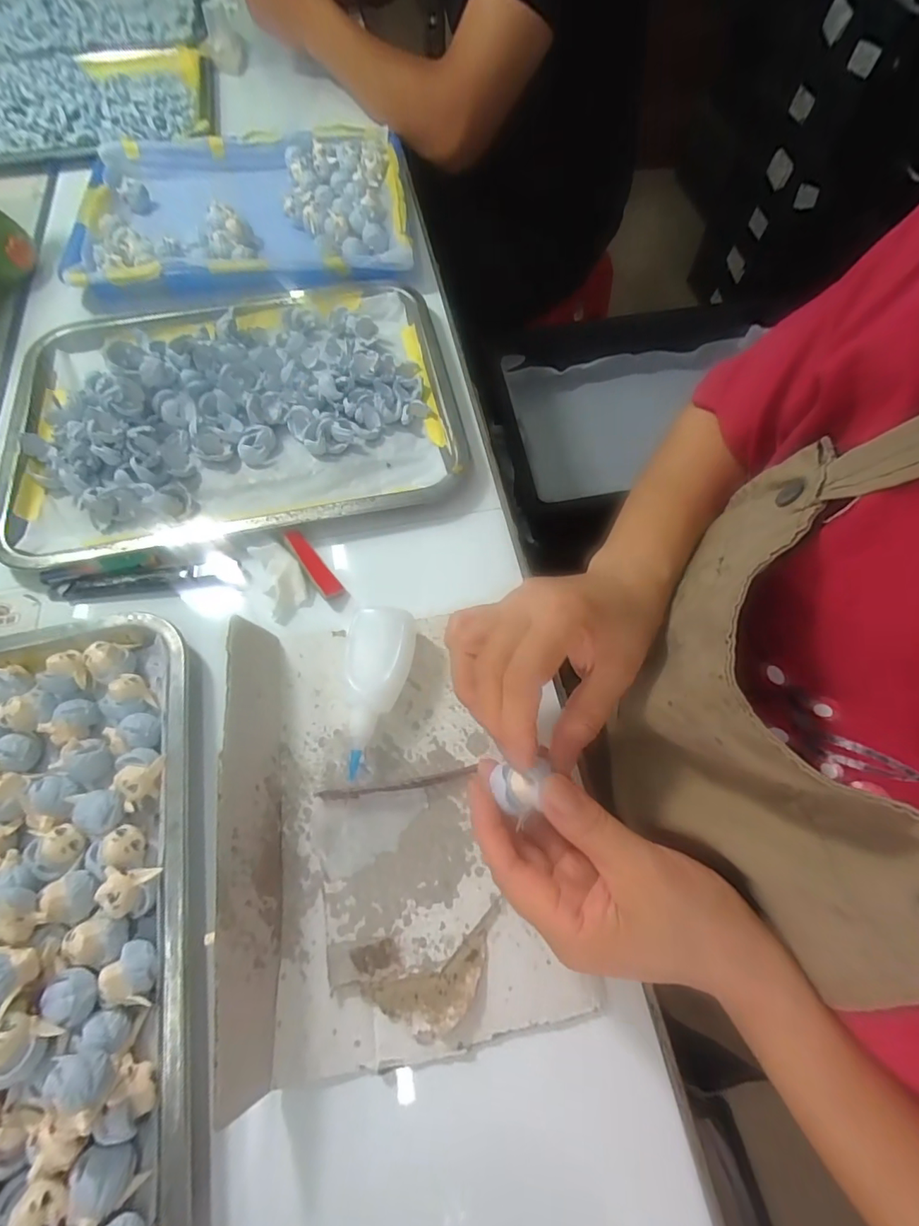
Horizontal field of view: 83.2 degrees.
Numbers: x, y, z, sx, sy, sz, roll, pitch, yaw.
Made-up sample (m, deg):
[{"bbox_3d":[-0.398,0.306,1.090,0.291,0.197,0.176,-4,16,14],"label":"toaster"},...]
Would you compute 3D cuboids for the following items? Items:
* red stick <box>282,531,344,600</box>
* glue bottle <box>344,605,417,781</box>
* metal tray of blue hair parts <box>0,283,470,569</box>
[{"bbox_3d":[-0.106,-0.036,0.371,0.016,0.004,0.061,-32,74,-38],"label":"red stick"},{"bbox_3d":[-0.054,0.045,0.322,0.046,0.026,0.098,4,64,1],"label":"glue bottle"},{"bbox_3d":[-0.181,-0.177,0.417,0.344,0.034,0.256,-9,64,-5],"label":"metal tray of blue hair parts"}]

